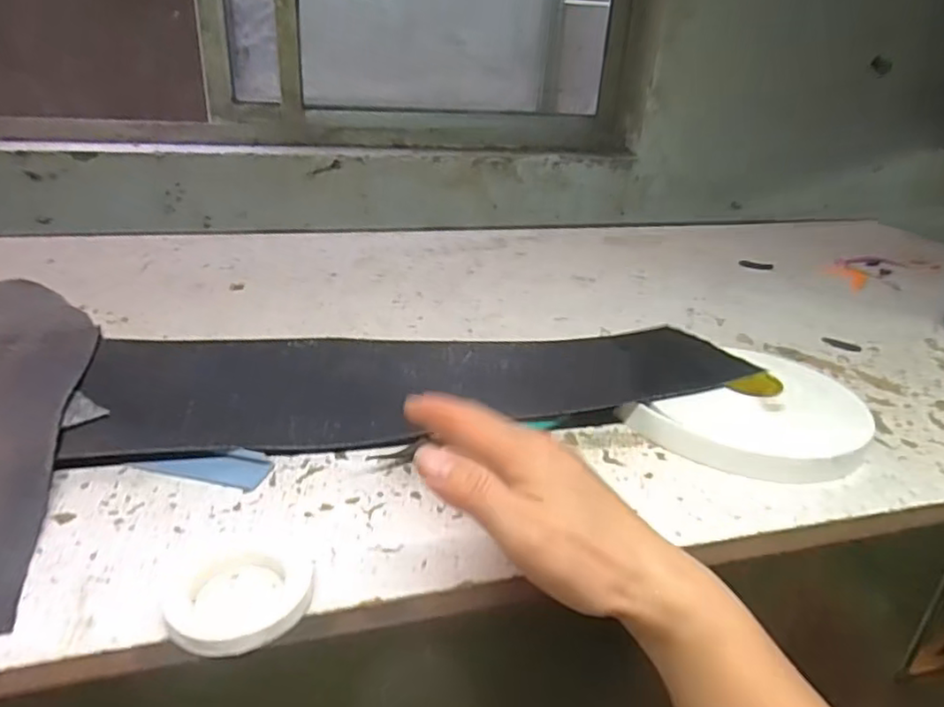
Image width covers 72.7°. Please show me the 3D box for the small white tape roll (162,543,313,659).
[{"bbox_3d":[-0.103,0.104,0.283,0.061,0.010,0.065,-22,39,-38],"label":"small white tape roll"}]

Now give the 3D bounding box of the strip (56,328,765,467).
[{"bbox_3d":[-0.041,0.006,0.465,0.437,0.036,0.170,-3,30,-13],"label":"strip"}]

